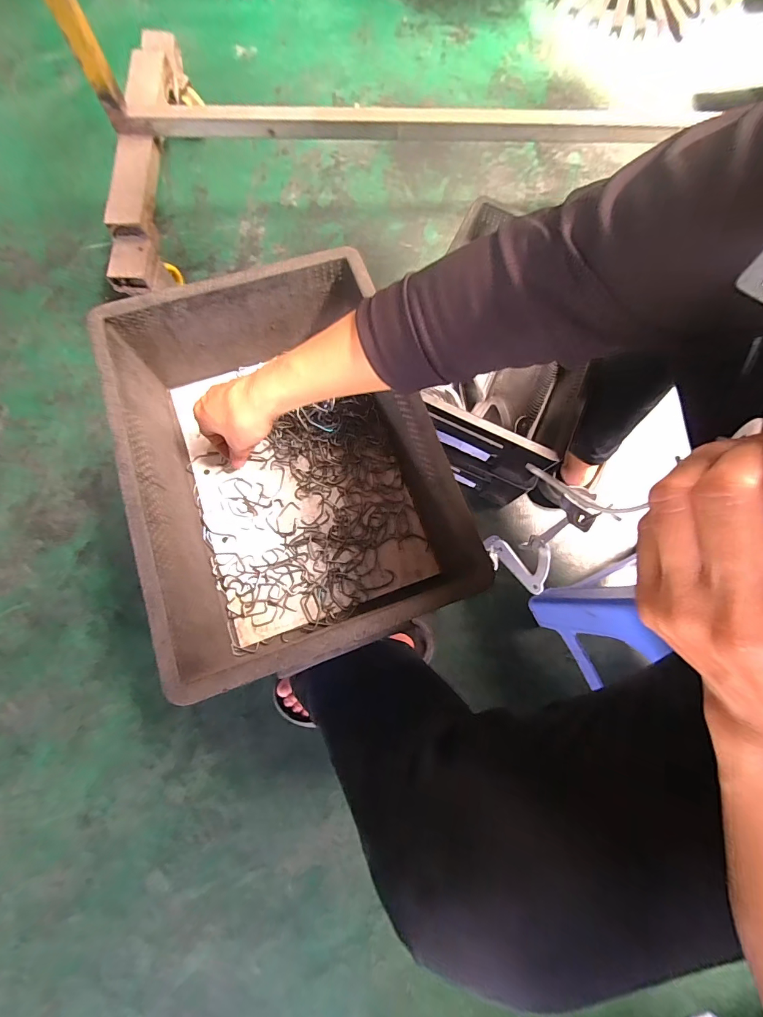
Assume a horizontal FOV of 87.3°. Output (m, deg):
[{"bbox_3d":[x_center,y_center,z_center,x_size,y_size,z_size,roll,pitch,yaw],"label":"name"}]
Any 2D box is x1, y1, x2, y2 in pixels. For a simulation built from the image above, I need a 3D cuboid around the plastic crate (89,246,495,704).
[{"bbox_3d":[-0.084,-0.042,0.376,0.244,0.121,0.336,-18,78,-6],"label":"plastic crate"}]

